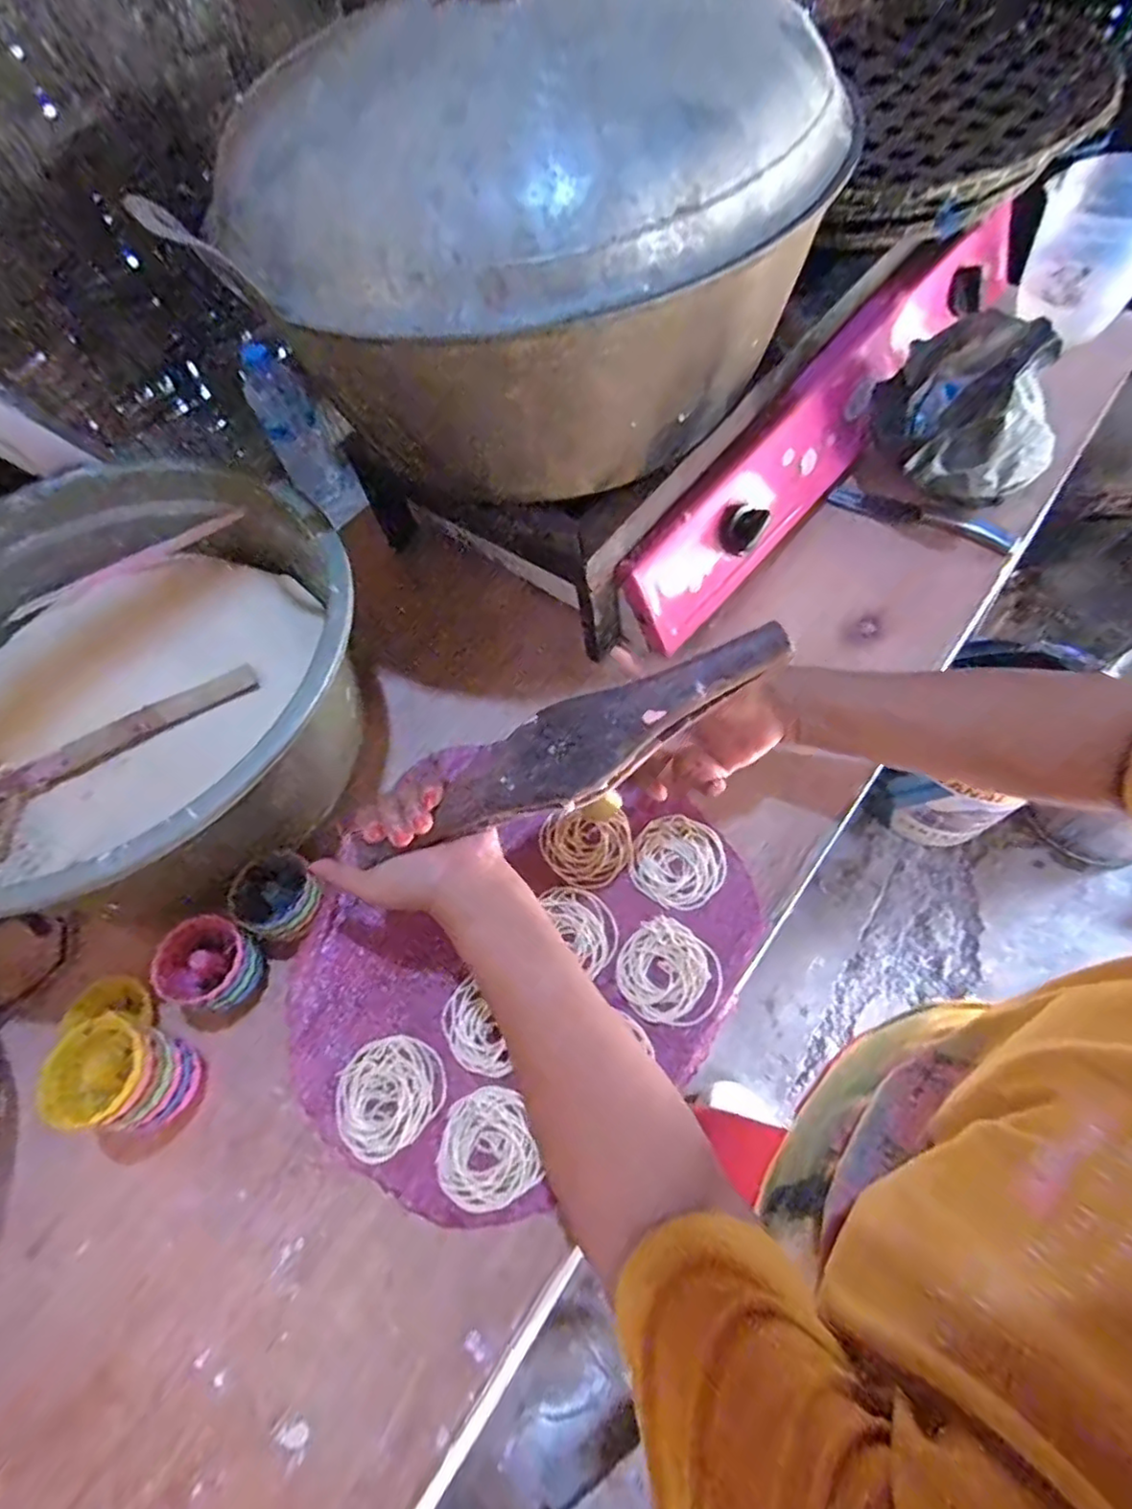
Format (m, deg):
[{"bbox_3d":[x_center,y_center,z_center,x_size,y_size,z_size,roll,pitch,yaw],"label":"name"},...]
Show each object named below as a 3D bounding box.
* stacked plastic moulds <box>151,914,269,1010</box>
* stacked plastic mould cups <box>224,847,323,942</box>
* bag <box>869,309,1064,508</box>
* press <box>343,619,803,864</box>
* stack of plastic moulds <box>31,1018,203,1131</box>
[{"bbox_3d":[-0.264,0.159,0.487,0.060,0.054,0.060,-3,60,5],"label":"stacked plastic moulds"},{"bbox_3d":[-0.226,0.113,0.515,0.062,0.044,0.061,-3,60,5],"label":"stacked plastic mould cups"},{"bbox_3d":[0.372,-0.333,0.612,0.123,0.155,0.144,-22,61,-6],"label":"bag"},{"bbox_3d":[0.001,0.000,0.429,0.301,0.029,0.058,-28,63,9],"label":"press"},{"bbox_3d":[-0.293,0.219,0.440,0.066,0.088,0.063,8,62,11],"label":"stack of plastic moulds"}]

